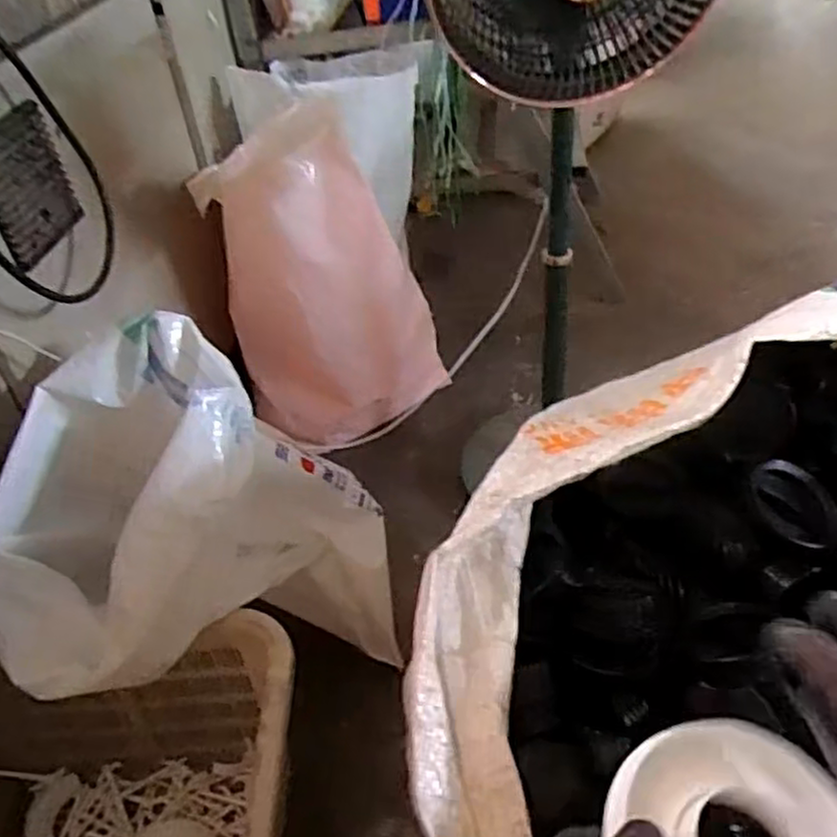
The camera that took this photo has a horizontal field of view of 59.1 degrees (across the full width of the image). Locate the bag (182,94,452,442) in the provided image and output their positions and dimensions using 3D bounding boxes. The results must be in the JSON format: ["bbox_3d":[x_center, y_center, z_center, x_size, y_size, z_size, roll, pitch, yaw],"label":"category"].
[{"bbox_3d":[-0.156,-0.253,1.275,0.239,0.572,0.309,29,52,33],"label":"bag"}]

